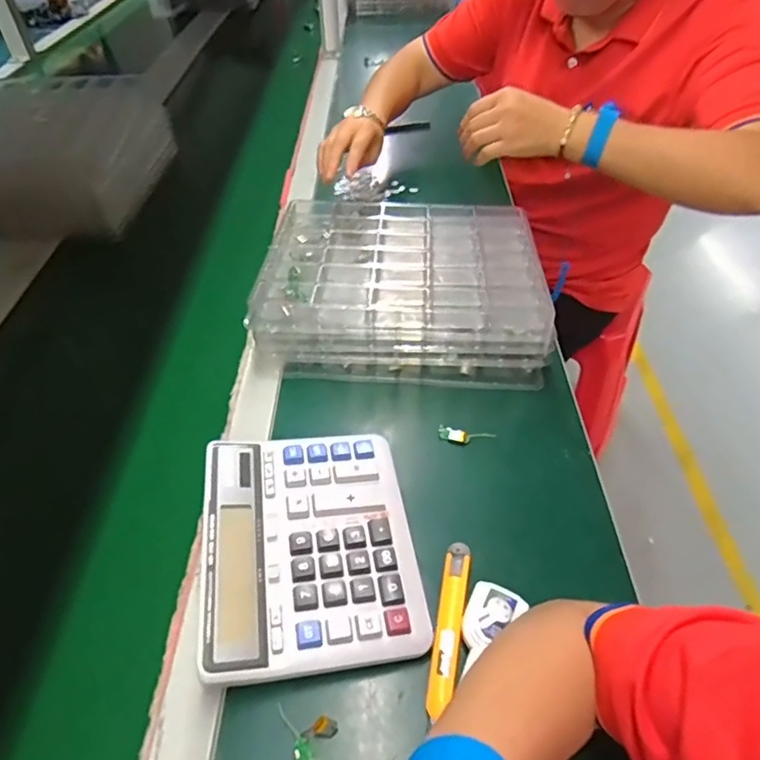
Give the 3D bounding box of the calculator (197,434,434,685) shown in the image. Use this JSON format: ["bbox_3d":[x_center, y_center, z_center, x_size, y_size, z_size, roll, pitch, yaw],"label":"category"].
[{"bbox_3d":[-0.054,0.126,0.428,0.156,0.045,0.187,-7,47,-7],"label":"calculator"}]

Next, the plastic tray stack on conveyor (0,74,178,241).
[{"bbox_3d":[-0.472,-0.345,0.806,0.256,0.122,0.299,2,47,1],"label":"plastic tray stack on conveyor"}]

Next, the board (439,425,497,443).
[{"bbox_3d":[0.082,0.055,0.523,0.052,0.010,0.015,13,48,11],"label":"board"}]

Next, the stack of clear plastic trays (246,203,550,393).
[{"bbox_3d":[0.025,-0.112,0.629,0.292,0.082,0.248,2,47,2],"label":"stack of clear plastic trays"}]

